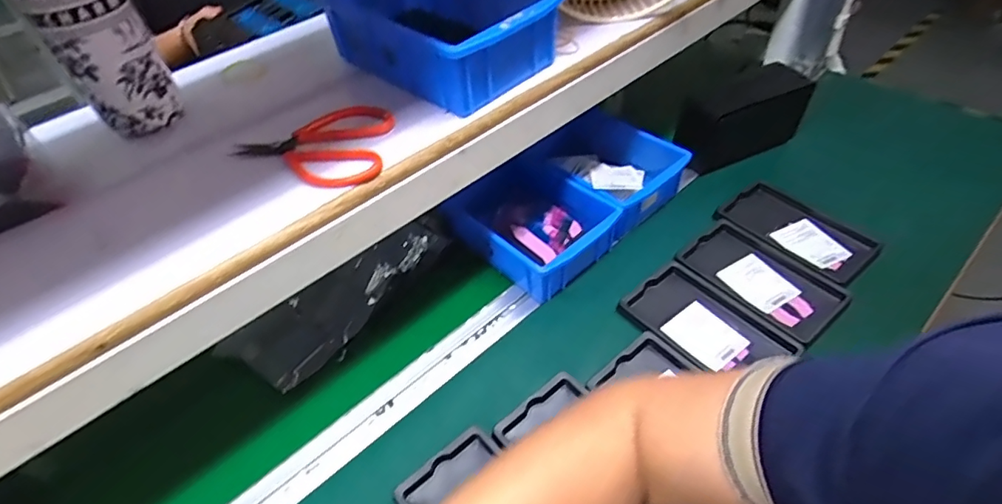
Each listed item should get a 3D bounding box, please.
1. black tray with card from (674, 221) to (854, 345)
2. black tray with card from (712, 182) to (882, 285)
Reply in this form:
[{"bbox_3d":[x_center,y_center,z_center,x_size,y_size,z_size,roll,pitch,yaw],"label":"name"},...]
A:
[{"bbox_3d":[0.291,0.026,0.596,0.099,0.014,0.160,-35,52,-25],"label":"black tray with card"},{"bbox_3d":[0.357,-0.030,0.645,0.097,0.017,0.164,-33,51,-24],"label":"black tray with card"}]

